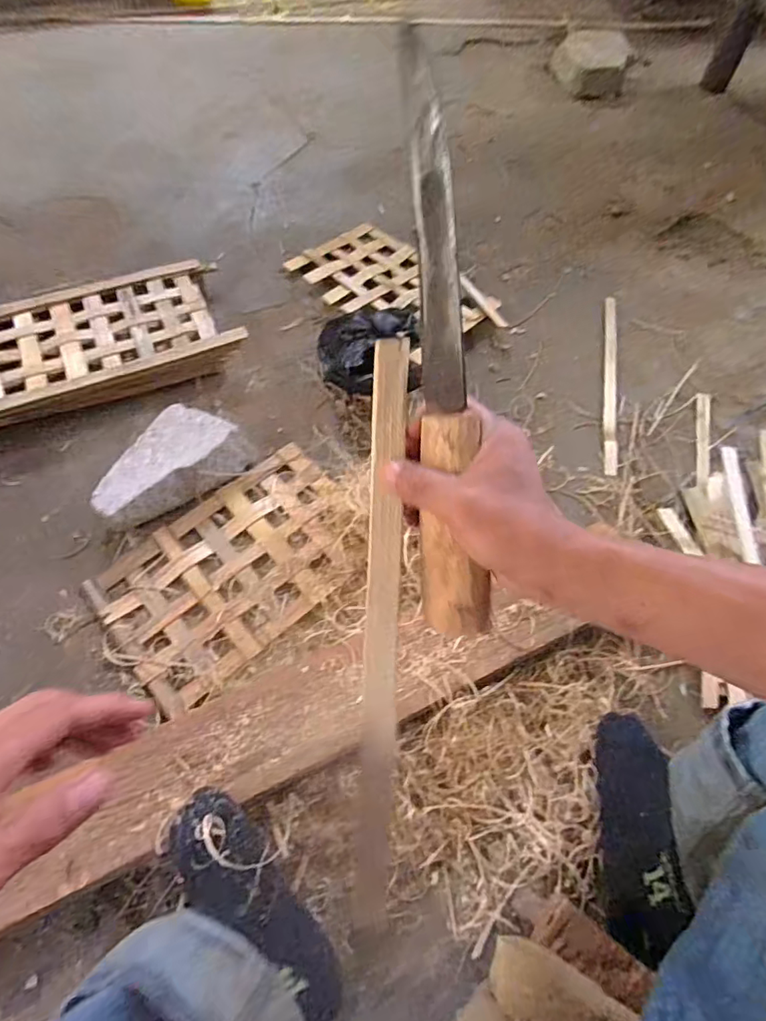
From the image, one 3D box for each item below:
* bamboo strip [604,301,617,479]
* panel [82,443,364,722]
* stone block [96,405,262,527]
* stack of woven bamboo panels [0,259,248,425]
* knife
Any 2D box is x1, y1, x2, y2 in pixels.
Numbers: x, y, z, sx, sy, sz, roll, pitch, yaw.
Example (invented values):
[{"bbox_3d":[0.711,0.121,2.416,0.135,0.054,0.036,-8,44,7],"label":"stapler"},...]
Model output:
[{"bbox_3d":[0.398,-0.228,0.932,0.019,0.009,0.401,12,63,2],"label":"bamboo strip"},{"bbox_3d":[-0.196,0.073,0.724,0.346,0.019,0.224,-38,71,-20],"label":"panel"},{"bbox_3d":[-0.309,-0.071,0.770,0.221,0.058,0.122,-35,70,-19],"label":"stone block"},{"bbox_3d":[-0.472,-0.277,0.893,0.439,0.056,0.256,-20,66,-14],"label":"stack of woven bamboo panels"},{"bbox_3d":[0.031,-0.082,0.299,0.034,0.031,0.310,-6,99,-7],"label":"knife"}]

